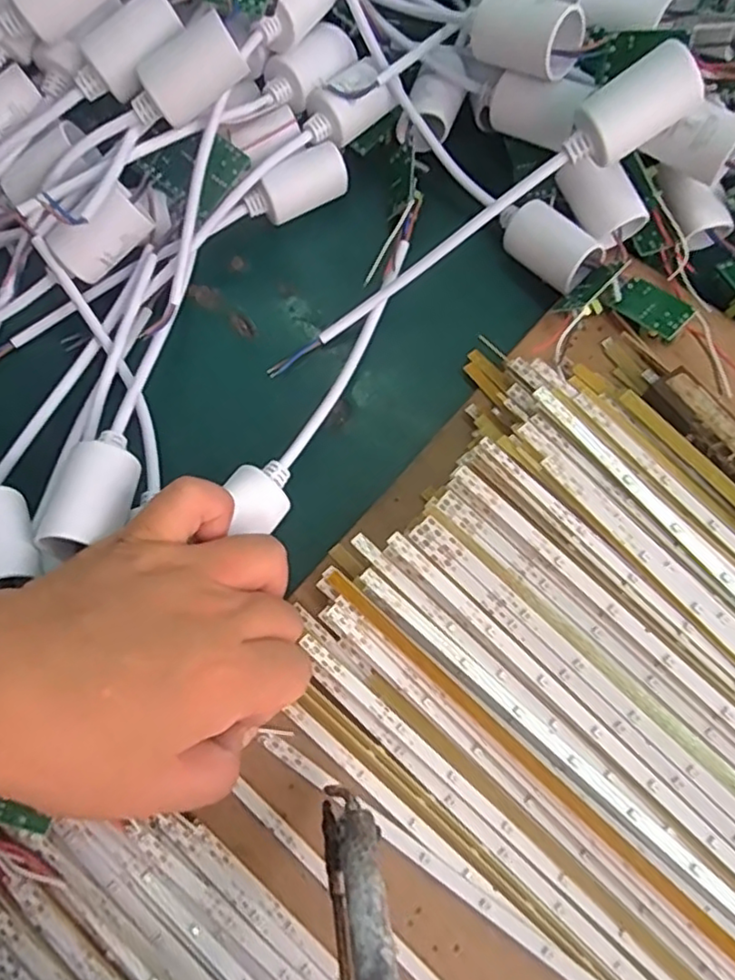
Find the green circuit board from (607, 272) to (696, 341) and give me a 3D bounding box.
[{"bbox_3d":[0.134,-0.086,0.302,0.021,0.006,0.035,-48,62,2],"label":"green circuit board"}]

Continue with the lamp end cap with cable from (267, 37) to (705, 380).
[{"bbox_3d":[0.043,-0.114,0.288,0.212,0.022,0.023,-33,72,19],"label":"lamp end cap with cable"}]

